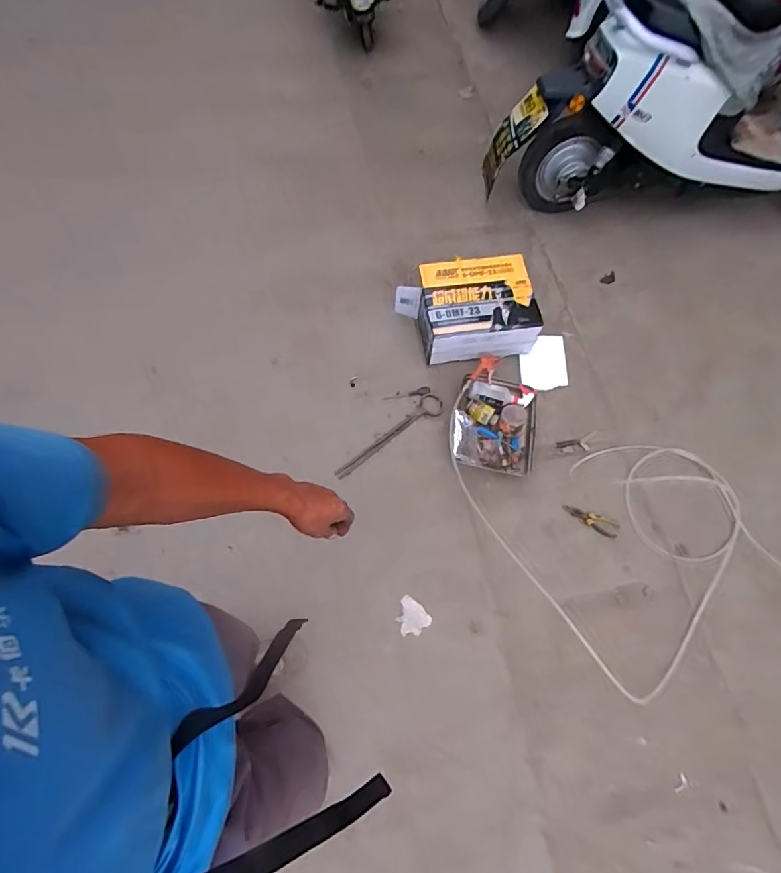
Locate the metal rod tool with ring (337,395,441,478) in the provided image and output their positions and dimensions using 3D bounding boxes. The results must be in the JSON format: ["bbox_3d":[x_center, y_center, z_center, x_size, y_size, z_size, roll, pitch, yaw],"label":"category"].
[{"bbox_3d":[0.005,0.005,1.650,0.448,0.008,0.075,-38,78,-17],"label":"metal rod tool with ring"}]

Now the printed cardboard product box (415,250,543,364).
[{"bbox_3d":[0.301,-0.460,1.760,0.396,0.182,0.342,-6,70,-8],"label":"printed cardboard product box"}]

